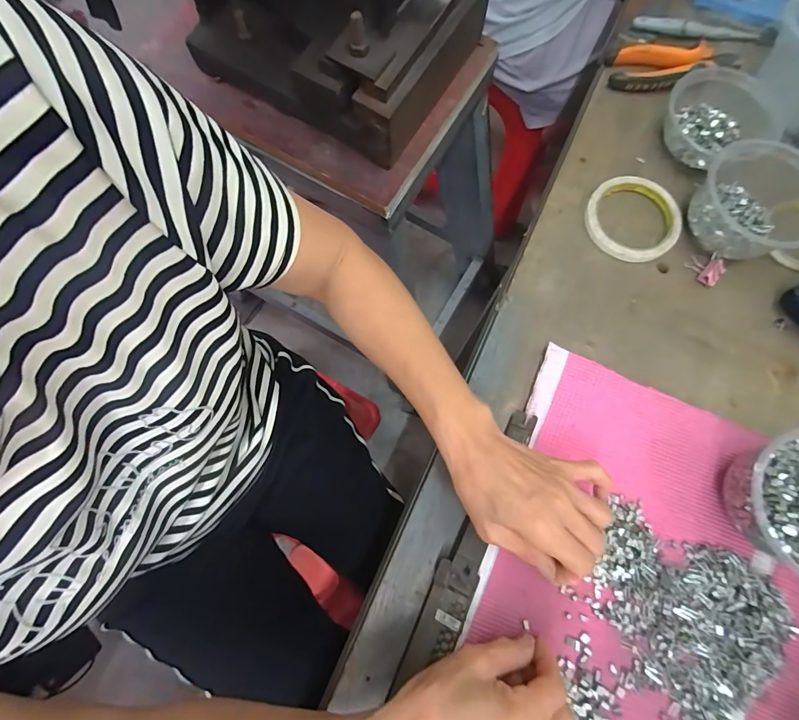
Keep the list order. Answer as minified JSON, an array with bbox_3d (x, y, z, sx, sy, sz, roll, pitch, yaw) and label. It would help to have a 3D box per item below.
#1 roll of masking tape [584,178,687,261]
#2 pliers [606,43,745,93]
[{"bbox_3d":[0.254,-0.154,0.424,0.104,0.011,0.094,-35,76,-8],"label":"roll of masking tape"},{"bbox_3d":[0.321,-0.344,0.466,0.141,0.025,0.051,1,74,2],"label":"pliers"}]

